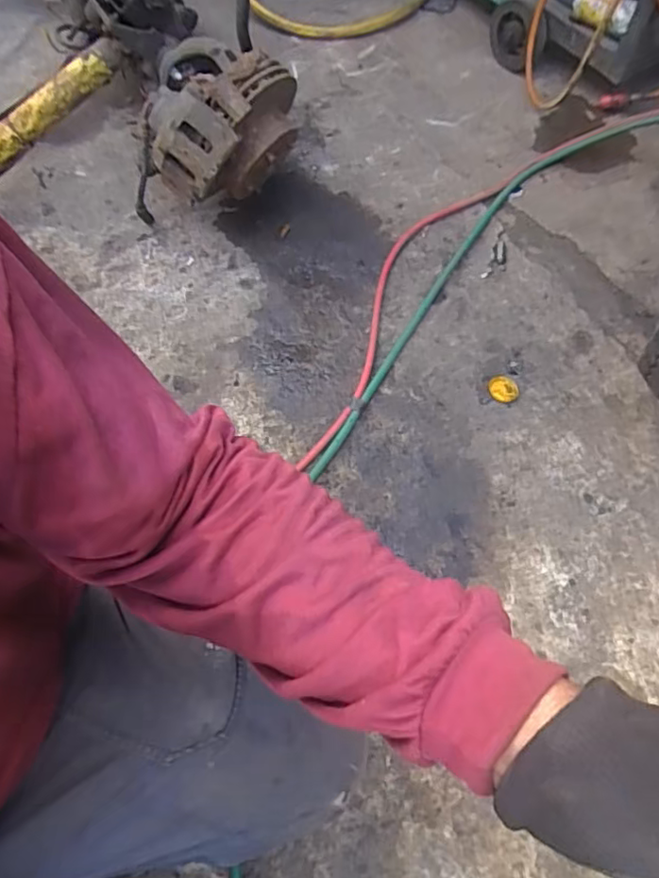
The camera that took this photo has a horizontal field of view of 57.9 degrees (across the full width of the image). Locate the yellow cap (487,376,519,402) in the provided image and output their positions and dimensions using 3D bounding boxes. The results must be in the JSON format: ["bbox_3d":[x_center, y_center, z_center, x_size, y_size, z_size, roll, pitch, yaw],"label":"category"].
[{"bbox_3d":[0.309,-0.089,1.060,0.053,0.009,0.046,17,65,6],"label":"yellow cap"}]

